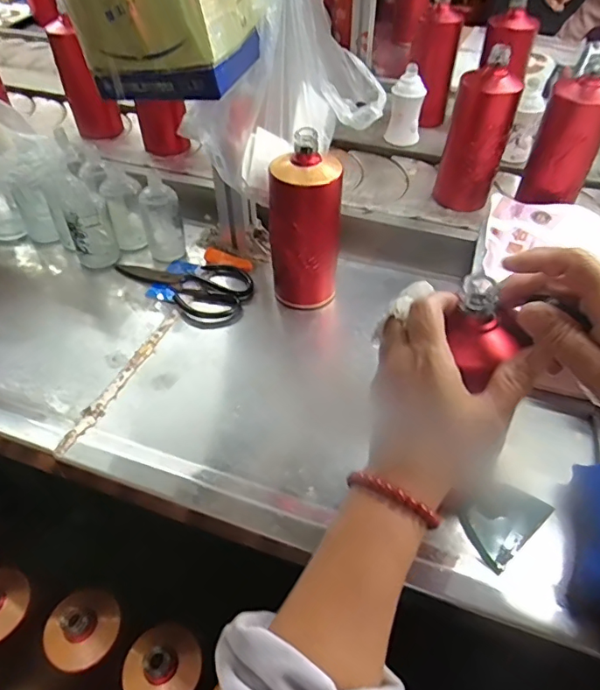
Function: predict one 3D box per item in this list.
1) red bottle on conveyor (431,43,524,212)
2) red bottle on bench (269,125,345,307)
[{"bbox_3d":[0.257,-0.298,0.727,0.083,0.204,0.073,16,51,13],"label":"red bottle on conveyor"},{"bbox_3d":[0.007,-0.136,0.597,0.080,0.196,0.070,7,49,5],"label":"red bottle on bench"}]

